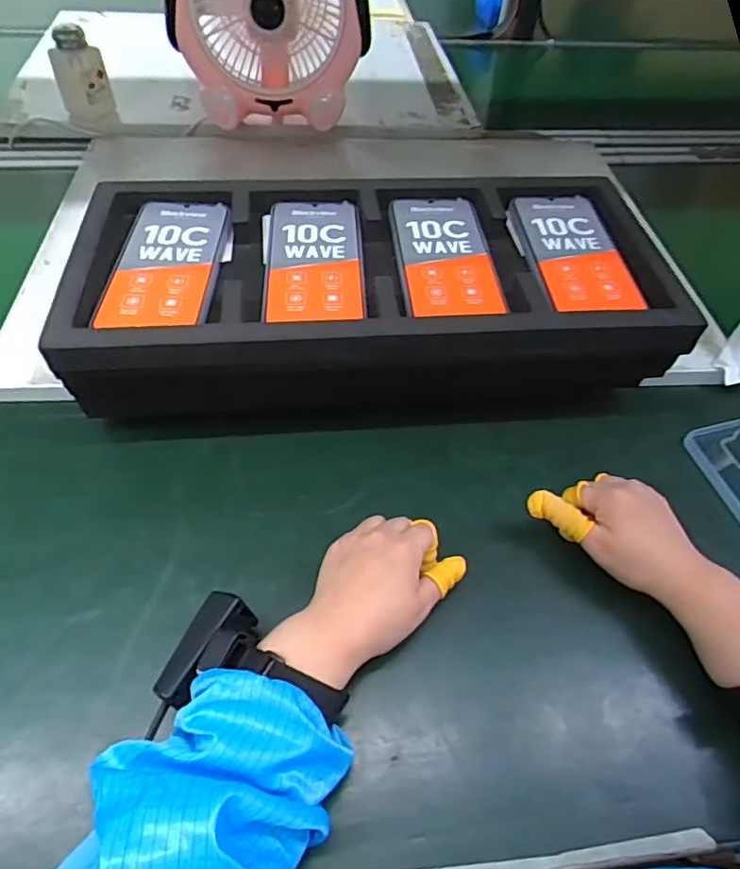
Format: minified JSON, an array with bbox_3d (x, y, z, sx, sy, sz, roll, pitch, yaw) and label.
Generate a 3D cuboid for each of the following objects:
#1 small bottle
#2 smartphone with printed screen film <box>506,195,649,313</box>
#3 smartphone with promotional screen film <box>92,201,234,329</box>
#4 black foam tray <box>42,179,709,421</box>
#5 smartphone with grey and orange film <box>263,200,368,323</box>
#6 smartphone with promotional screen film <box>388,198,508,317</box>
[{"bbox_3d":[-0.392,-0.488,0.788,0.068,0.099,0.052,-17,54,-17],"label":"small bottle"},{"bbox_3d":[0.175,-0.157,0.497,0.078,0.015,0.162,-3,52,-7],"label":"smartphone with printed screen film"},{"bbox_3d":[-0.161,-0.139,0.469,0.083,0.014,0.165,1,51,-3],"label":"smartphone with promotional screen film"},{"bbox_3d":[-0.001,-0.125,0.512,0.472,0.113,0.215,-2,51,-6],"label":"black foam tray"},{"bbox_3d":[-0.046,-0.149,0.484,0.080,0.012,0.164,-1,51,-5],"label":"smartphone with grey and orange film"},{"bbox_3d":[0.062,-0.154,0.491,0.078,0.012,0.164,-1,51,-5],"label":"smartphone with promotional screen film"}]

